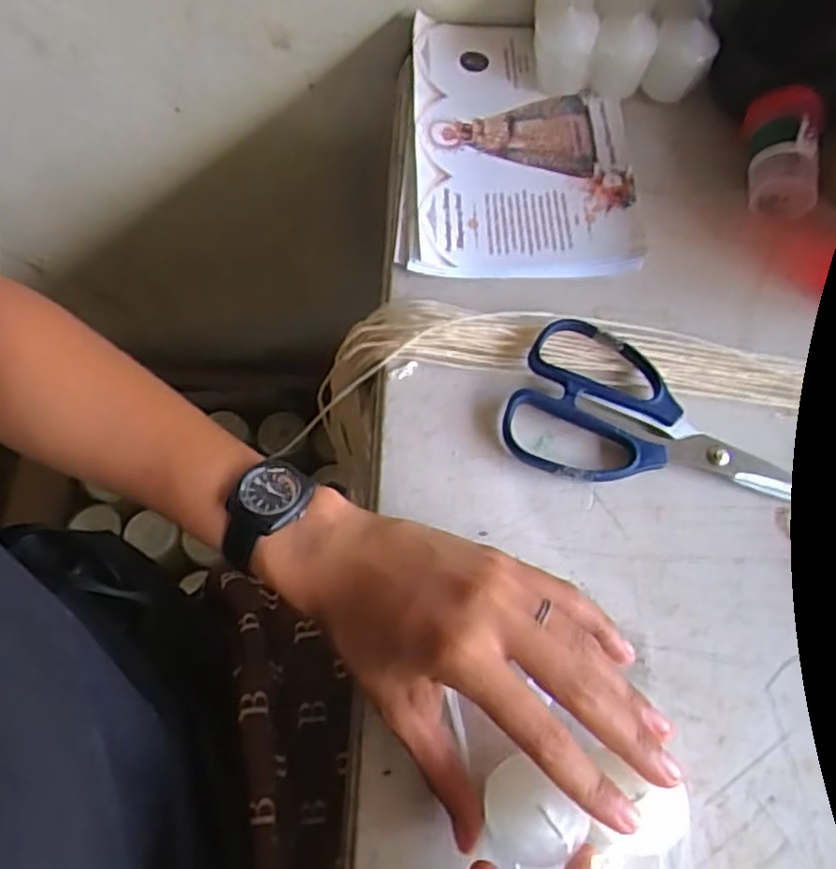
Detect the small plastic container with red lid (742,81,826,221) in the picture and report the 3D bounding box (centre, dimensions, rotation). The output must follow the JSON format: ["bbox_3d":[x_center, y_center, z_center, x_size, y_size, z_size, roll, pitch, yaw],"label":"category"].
[{"bbox_3d":[0.221,-0.171,0.447,0.043,0.048,0.066,10,64,4],"label":"small plastic container with red lid"}]

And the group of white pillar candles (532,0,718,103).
[{"bbox_3d":[0.134,-0.267,0.488,0.115,0.044,0.073,2,64,3],"label":"group of white pillar candles"}]

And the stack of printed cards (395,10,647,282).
[{"bbox_3d":[0.063,-0.195,0.475,0.146,0.012,0.223,1,64,0],"label":"stack of printed cards"}]

